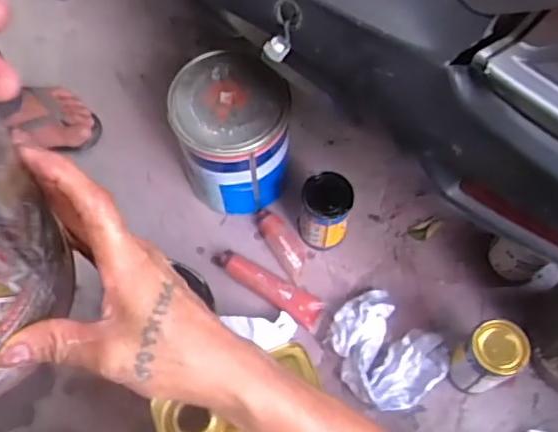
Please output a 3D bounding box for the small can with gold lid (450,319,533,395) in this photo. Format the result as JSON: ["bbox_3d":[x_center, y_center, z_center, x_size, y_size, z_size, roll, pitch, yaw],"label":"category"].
[{"bbox_3d":[0.271,0.190,0.796,0.058,0.150,0.070,-25,70,-13],"label":"small can with gold lid"}]

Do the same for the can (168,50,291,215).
[{"bbox_3d":[-0.070,-0.117,0.867,0.152,0.170,0.165,-14,68,-9],"label":"can"}]

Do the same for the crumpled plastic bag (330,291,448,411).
[{"bbox_3d":[0.148,0.192,0.851,0.132,0.044,0.162,-41,74,-18],"label":"crumpled plastic bag"}]

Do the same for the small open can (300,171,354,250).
[{"bbox_3d":[0.068,-0.005,0.891,0.067,0.121,0.073,1,66,-2],"label":"small open can"}]

